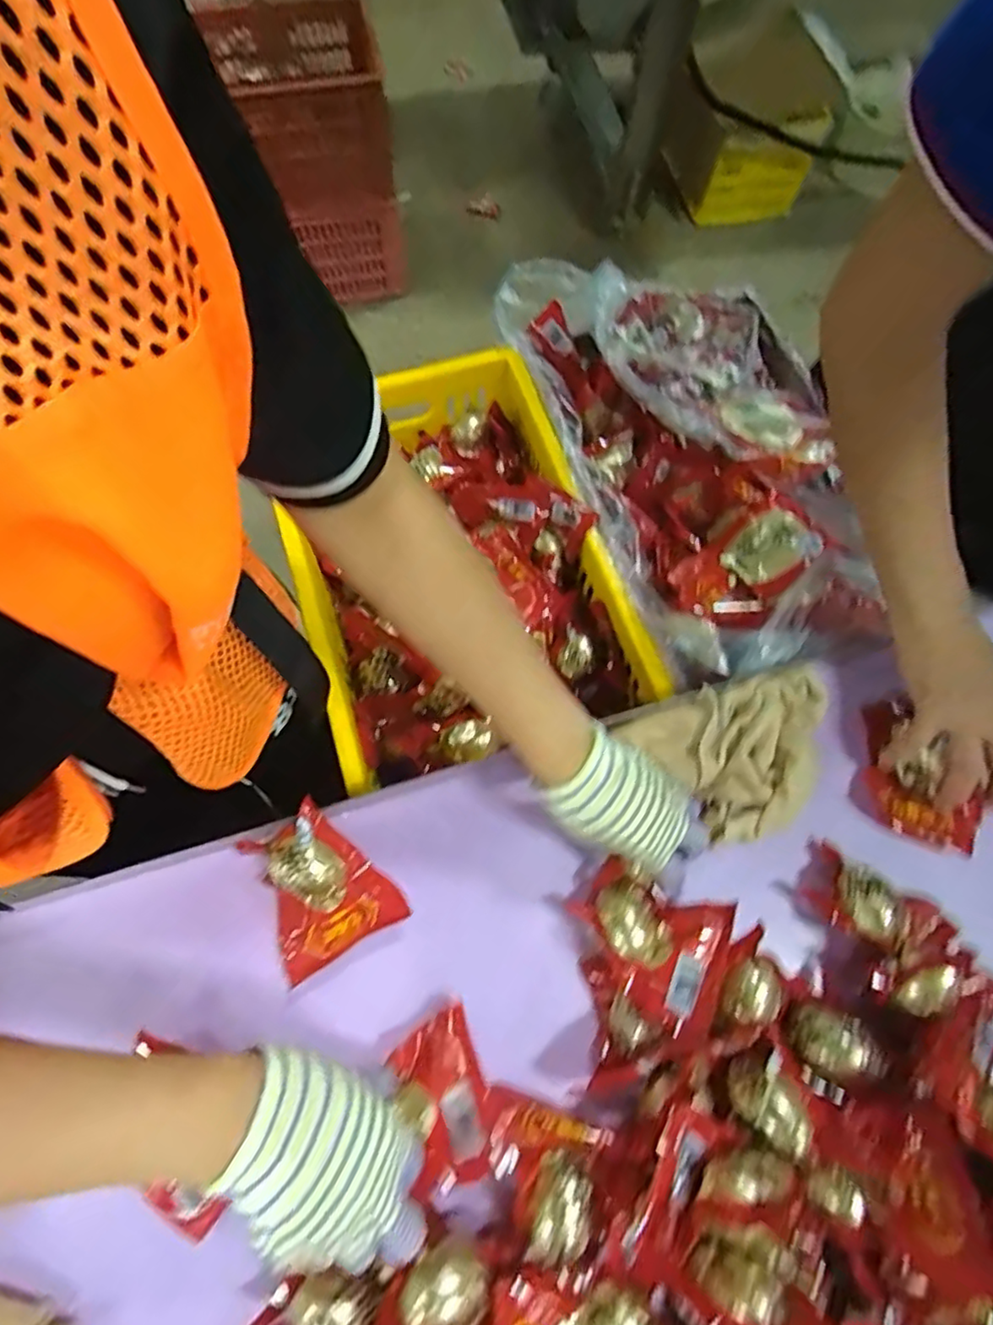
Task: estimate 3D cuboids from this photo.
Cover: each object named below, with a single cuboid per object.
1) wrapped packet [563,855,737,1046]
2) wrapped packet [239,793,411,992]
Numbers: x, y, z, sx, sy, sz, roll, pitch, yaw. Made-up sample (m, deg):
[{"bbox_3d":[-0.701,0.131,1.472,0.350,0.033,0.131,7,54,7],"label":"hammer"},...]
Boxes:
[{"bbox_3d":[0.108,0.203,0.455,0.104,0.033,0.089,23,70,6],"label":"wrapped packet"},{"bbox_3d":[-0.130,0.162,0.464,0.089,0.046,0.103,-29,73,-12],"label":"wrapped packet"}]

